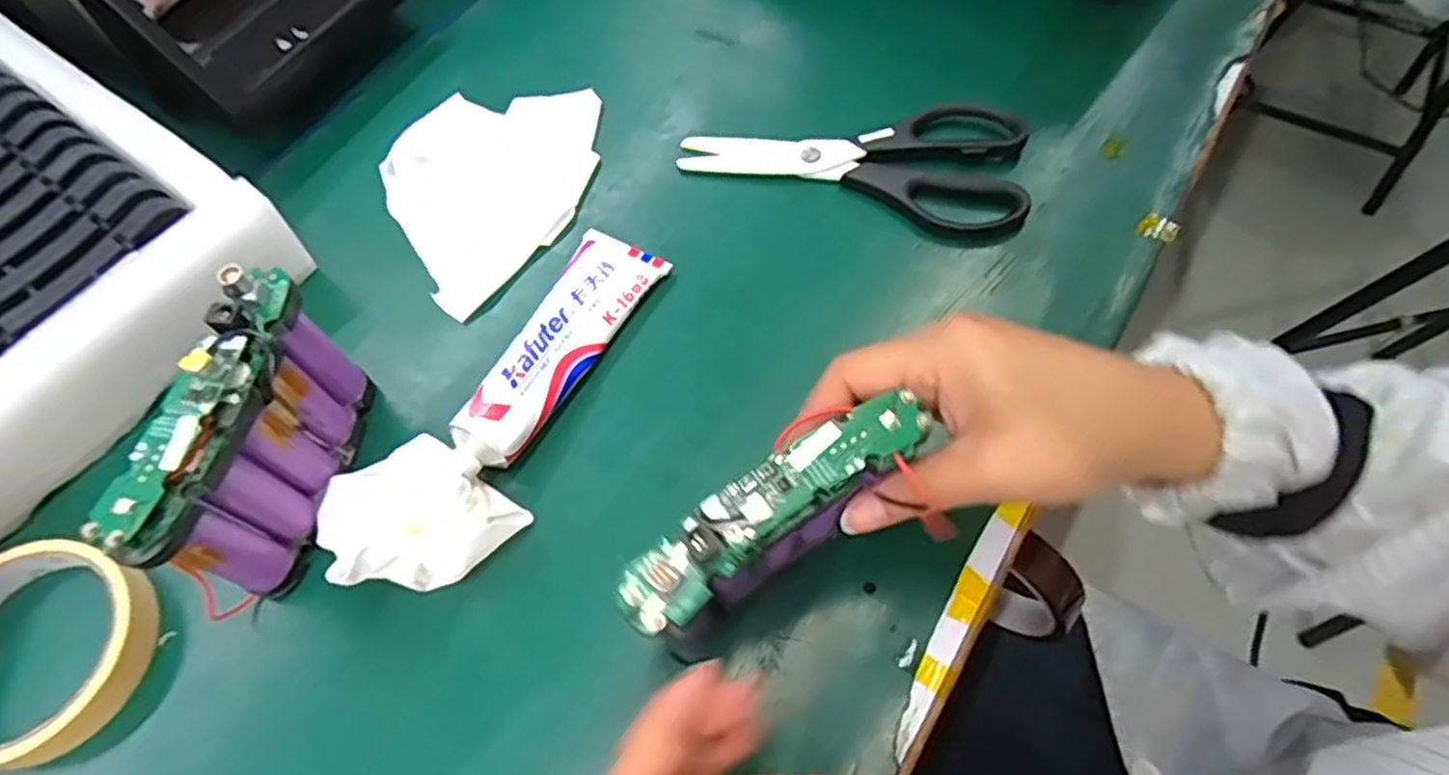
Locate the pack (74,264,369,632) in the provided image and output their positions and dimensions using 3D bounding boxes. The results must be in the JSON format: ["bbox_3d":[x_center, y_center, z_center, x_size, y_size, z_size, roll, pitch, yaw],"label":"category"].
[{"bbox_3d":[-0.189,0.024,0.309,0.024,0.095,0.116,6,63,4],"label":"pack"}]

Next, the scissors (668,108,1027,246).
[{"bbox_3d":[0.074,-0.134,0.425,0.187,0.016,0.085,15,64,9],"label":"scissors"}]

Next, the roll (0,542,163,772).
[{"bbox_3d":[-0.286,0.108,0.312,0.090,0.028,0.084,-1,63,1],"label":"roll"}]

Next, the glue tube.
[{"bbox_3d":[-0.080,-0.020,0.364,0.042,0.031,0.139,24,66,13],"label":"glue tube"}]

